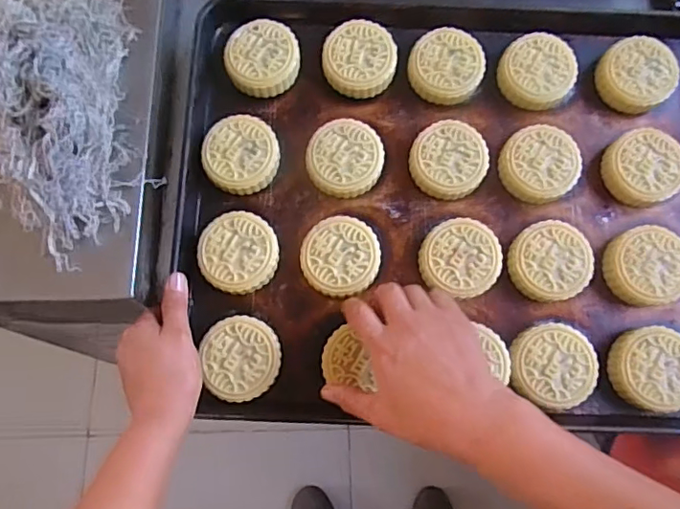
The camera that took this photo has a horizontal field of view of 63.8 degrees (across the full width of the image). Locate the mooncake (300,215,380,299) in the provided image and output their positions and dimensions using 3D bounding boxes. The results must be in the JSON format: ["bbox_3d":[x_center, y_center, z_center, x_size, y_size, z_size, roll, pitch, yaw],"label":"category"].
[{"bbox_3d":[0.000,0.003,0.494,0.069,0.025,0.068,0,68,0],"label":"mooncake"}]

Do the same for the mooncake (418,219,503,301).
[{"bbox_3d":[0.109,0.002,0.494,0.071,0.021,0.065,0,68,0],"label":"mooncake"}]

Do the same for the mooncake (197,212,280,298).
[{"bbox_3d":[-0.091,-0.001,0.496,0.067,0.031,0.072,0,68,0],"label":"mooncake"}]

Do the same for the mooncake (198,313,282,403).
[{"bbox_3d":[-0.085,0.090,0.473,0.063,0.021,0.069,-10,69,-5],"label":"mooncake"}]

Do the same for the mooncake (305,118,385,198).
[{"bbox_3d":[0.005,-0.089,0.517,0.070,0.032,0.069,-7,68,-3],"label":"mooncake"}]

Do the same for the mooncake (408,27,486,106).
[{"bbox_3d":[0.104,-0.184,0.540,0.069,0.036,0.067,0,68,0],"label":"mooncake"}]

